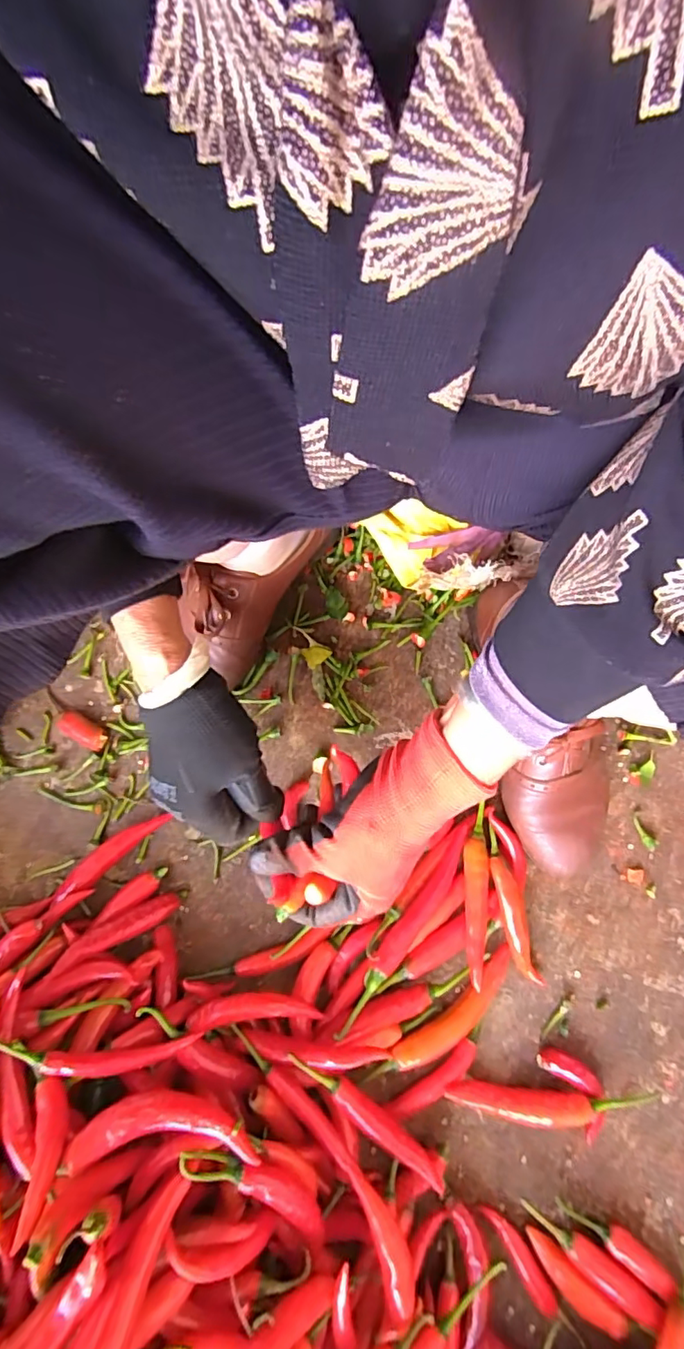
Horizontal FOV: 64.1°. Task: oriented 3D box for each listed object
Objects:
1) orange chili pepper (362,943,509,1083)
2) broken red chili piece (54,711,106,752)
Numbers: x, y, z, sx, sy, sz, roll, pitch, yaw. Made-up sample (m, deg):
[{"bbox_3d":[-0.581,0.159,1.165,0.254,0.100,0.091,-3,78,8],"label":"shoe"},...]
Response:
[{"bbox_3d":[0.081,0.266,0.417,0.137,0.017,0.030,-38,79,-10],"label":"orange chili pepper"},{"bbox_3d":[-0.225,0.049,0.472,0.048,0.012,0.021,27,76,6],"label":"broken red chili piece"}]

